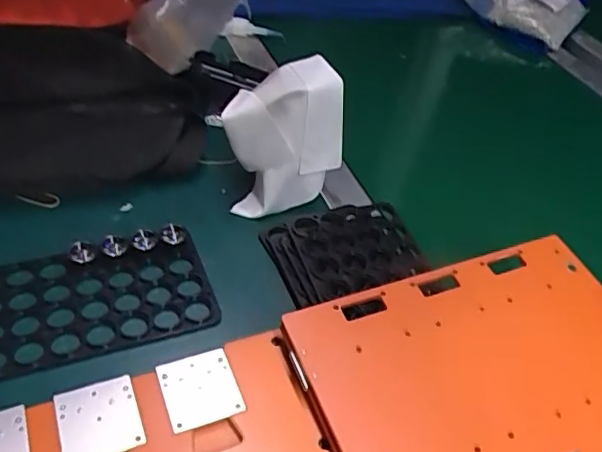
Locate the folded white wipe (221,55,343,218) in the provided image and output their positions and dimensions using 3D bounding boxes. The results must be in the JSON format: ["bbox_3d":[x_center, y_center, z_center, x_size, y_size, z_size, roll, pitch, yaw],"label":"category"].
[{"bbox_3d":[-0.016,-0.077,0.511,0.098,0.114,0.070,-8,46,-14],"label":"folded white wipe"}]

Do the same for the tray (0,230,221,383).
[{"bbox_3d":[-0.166,0.055,0.428,0.194,0.011,0.098,-12,48,-18],"label":"tray"}]

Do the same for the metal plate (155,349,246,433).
[{"bbox_3d":[-0.062,0.100,0.358,0.044,0.005,0.045,-14,48,-19],"label":"metal plate"}]

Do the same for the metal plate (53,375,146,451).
[{"bbox_3d":[-0.117,0.113,0.337,0.044,0.004,0.046,-11,52,-22],"label":"metal plate"}]

